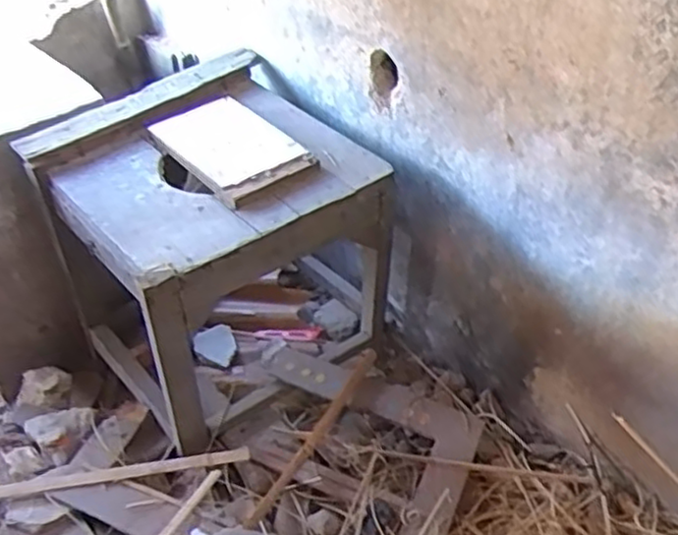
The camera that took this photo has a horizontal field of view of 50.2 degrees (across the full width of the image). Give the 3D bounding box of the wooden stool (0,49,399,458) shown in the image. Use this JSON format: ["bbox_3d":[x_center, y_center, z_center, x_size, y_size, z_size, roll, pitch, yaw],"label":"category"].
[{"bbox_3d":[-0.201,-0.027,1.257,0.461,0.443,0.458,-27,46,-23],"label":"wooden stool"}]

